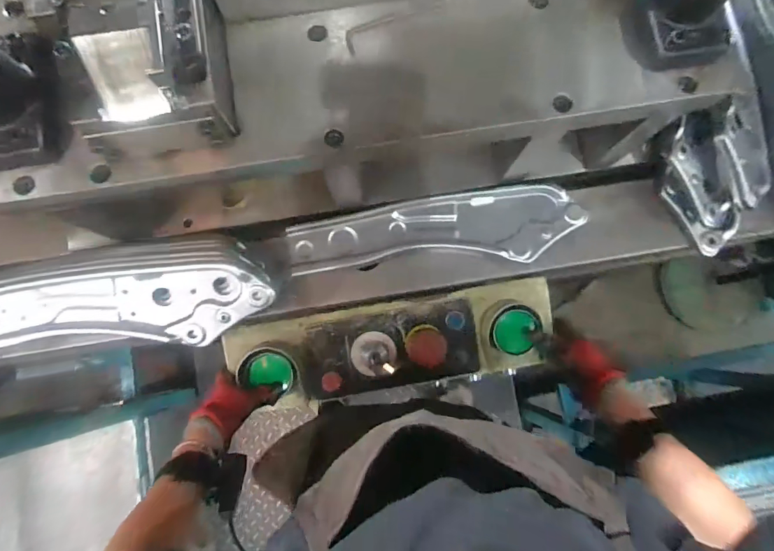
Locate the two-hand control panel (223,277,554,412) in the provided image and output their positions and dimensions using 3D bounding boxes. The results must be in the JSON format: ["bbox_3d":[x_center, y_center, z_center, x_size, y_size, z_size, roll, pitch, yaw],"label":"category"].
[{"bbox_3d":[0.012,0.109,0.673,0.476,0.074,0.136,-9,82,-3],"label":"two-hand control panel"}]

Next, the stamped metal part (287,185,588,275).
[{"bbox_3d":[0.074,-0.063,0.652,0.437,0.033,0.111,-7,82,-2],"label":"stamped metal part"}]

